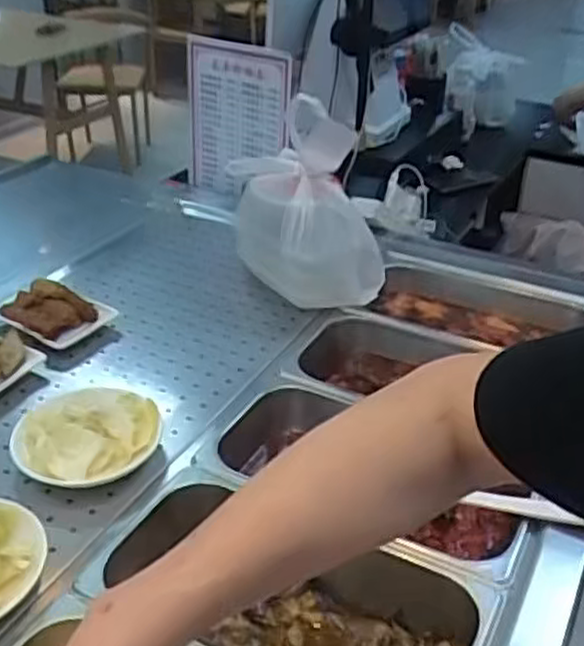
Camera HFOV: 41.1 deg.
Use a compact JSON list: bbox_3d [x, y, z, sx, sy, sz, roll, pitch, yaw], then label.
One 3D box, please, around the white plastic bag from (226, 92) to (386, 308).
[{"bbox_3d":[0.021,-0.148,1.041,0.208,0.248,0.174,5,33,1],"label":"white plastic bag"}]

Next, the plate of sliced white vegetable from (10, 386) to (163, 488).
[{"bbox_3d":[-0.205,0.106,0.777,0.131,0.032,0.139,3,33,-2],"label":"plate of sliced white vegetable"}]

